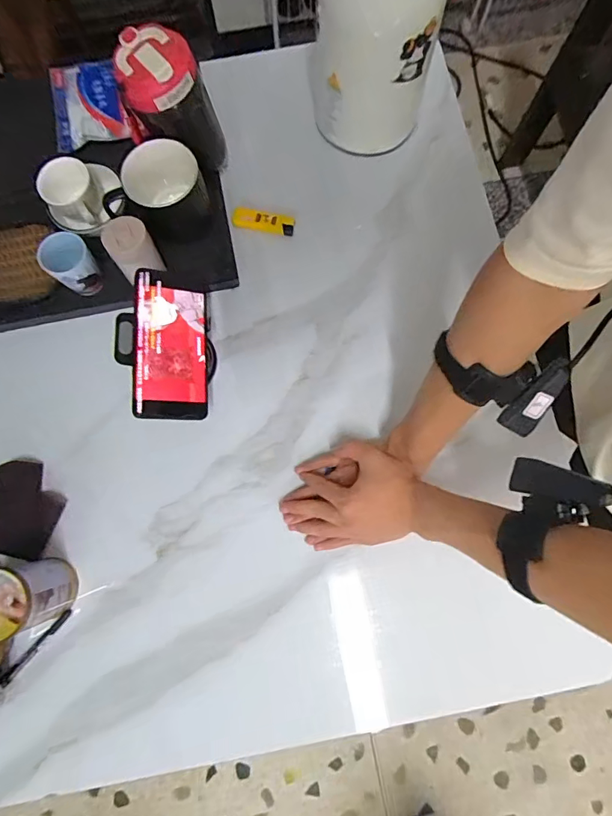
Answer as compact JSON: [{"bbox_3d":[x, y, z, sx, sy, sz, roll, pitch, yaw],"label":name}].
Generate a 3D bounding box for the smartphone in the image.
[{"bbox_3d":[-0.146,-0.068,0.498,0.077,0.007,0.159,2,79,-27],"label":"smartphone"}]

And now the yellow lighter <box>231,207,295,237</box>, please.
[{"bbox_3d":[-0.058,-0.248,0.613,0.083,0.013,0.030,12,79,3],"label":"yellow lighter"}]

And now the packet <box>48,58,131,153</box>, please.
[{"bbox_3d":[-0.294,-0.414,0.620,0.095,0.020,0.127,-13,79,-2],"label":"packet"}]

